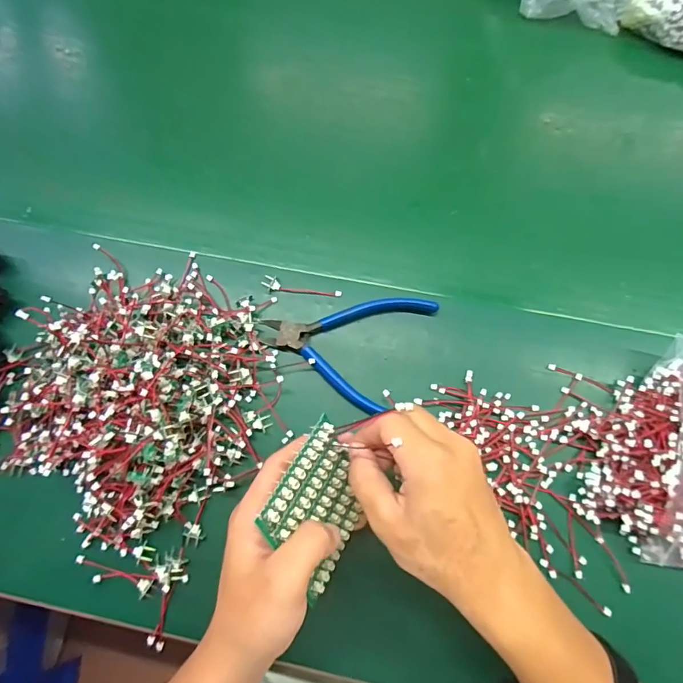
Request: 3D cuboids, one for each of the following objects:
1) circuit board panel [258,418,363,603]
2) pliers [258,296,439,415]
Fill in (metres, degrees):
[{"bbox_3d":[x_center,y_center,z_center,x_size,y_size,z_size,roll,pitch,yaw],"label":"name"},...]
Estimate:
[{"bbox_3d":[-0.012,0.105,0.291,0.006,0.082,0.078,-2,36,35],"label":"circuit board panel"},{"bbox_3d":[0.001,-0.010,0.384,0.122,0.015,0.101,25,75,9],"label":"pliers"}]

